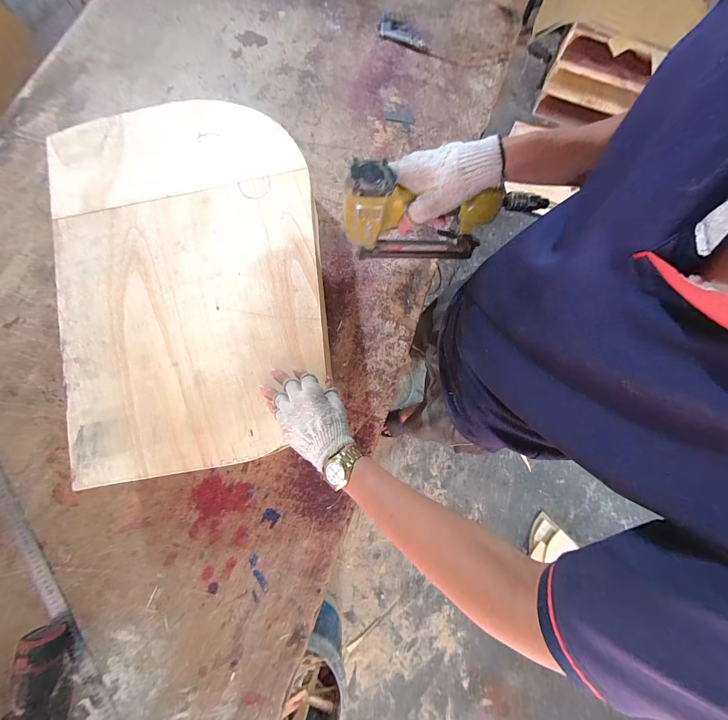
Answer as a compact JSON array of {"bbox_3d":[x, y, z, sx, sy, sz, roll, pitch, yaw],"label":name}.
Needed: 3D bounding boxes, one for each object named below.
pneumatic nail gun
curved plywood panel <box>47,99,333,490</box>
[{"bbox_3d":[0.103,-0.201,0.430,0.250,0.149,0.052,-5,78,0],"label":"pneumatic nail gun"},{"bbox_3d":[-0.291,-0.157,0.531,0.423,0.027,0.653,-13,78,-1],"label":"curved plywood panel"}]

